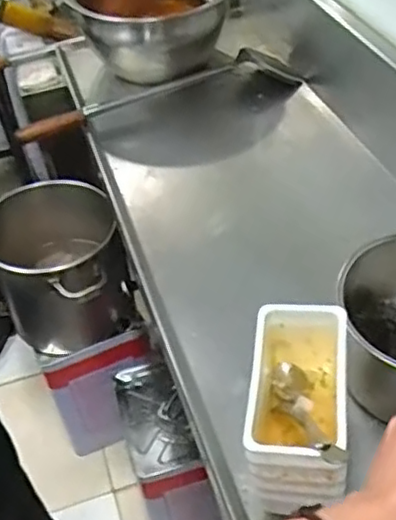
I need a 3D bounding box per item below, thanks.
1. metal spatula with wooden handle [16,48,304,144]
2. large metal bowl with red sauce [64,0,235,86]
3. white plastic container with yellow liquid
[{"bbox_3d":[-0.066,-0.275,1.092,0.475,0.057,0.113,-18,46,-11],"label":"metal spatula with wooden handle"},{"bbox_3d":[-0.076,-0.450,1.171,0.274,0.171,0.236,2,45,9],"label":"large metal bowl with red sauce"},{"bbox_3d":[0.082,0.113,0.537,0.072,0.081,0.149,3,45,10],"label":"white plastic container with yellow liquid"}]

